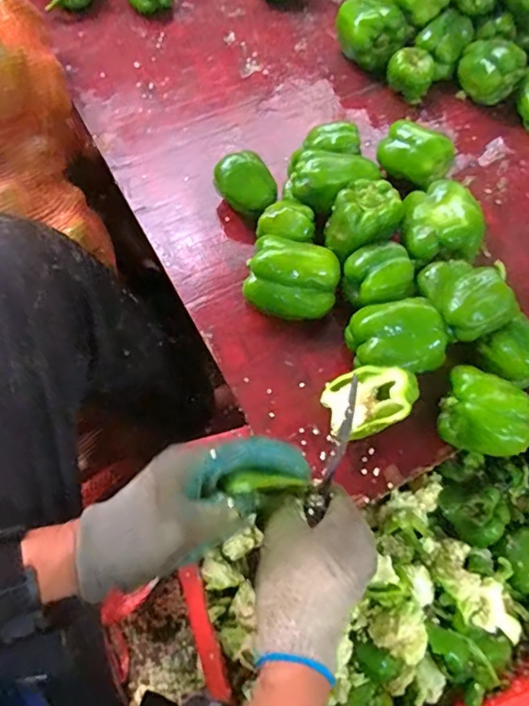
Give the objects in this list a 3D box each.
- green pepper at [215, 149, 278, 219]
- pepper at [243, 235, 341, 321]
[{"bbox_3d":[-0.021,-0.187,0.609,0.049,0.060,0.071,-41,72,-17],"label":"green pepper"},{"bbox_3d":[0.030,-0.074,0.552,0.093,0.065,0.067,10,66,4],"label":"pepper"}]

